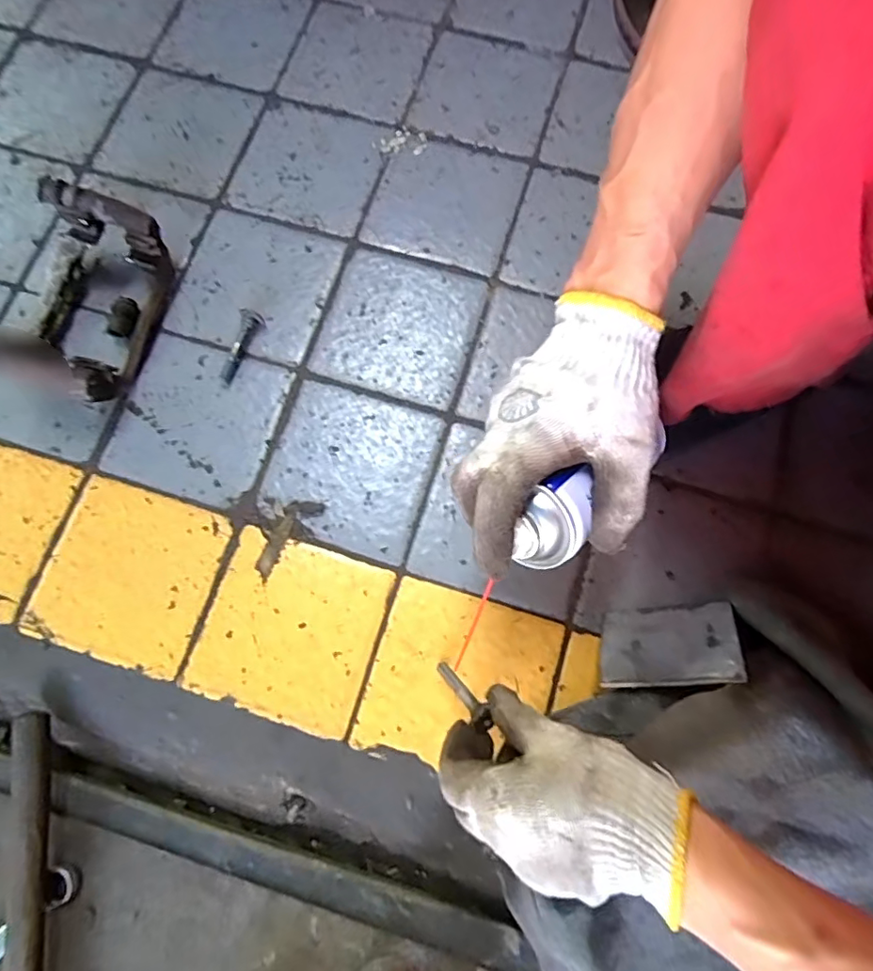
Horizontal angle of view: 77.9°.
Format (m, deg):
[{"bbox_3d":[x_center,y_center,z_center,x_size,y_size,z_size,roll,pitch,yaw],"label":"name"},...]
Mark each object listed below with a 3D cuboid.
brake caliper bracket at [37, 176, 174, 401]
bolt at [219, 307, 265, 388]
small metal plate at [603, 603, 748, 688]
[{"bbox_3d":[-0.329,-0.172,0.504,0.100,0.082,0.182,12,77,3],"label":"brake caliper bracket"},{"bbox_3d":[-0.189,-0.135,0.527,0.023,0.014,0.079,14,77,3],"label":"bolt"},{"bbox_3d":[0.177,0.122,0.418,0.100,0.074,0.007,-14,118,25],"label":"small metal plate"}]

